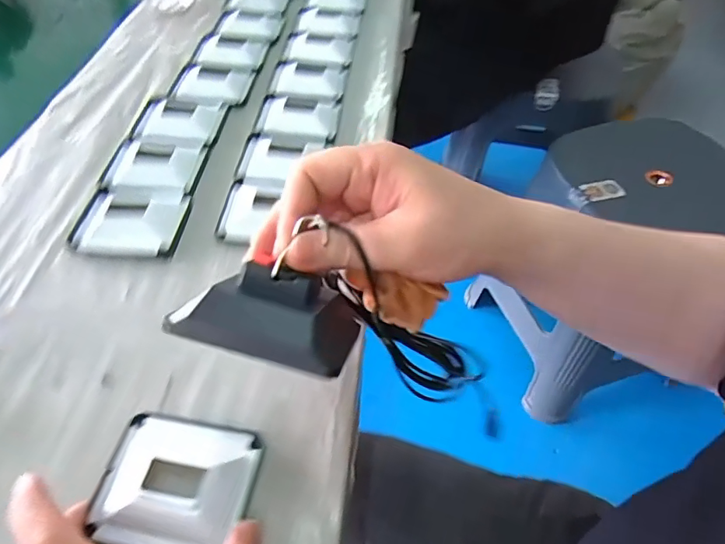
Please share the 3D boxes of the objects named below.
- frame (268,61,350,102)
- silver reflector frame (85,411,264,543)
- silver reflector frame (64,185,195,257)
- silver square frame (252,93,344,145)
[{"bbox_3d":[-0.058,-0.208,0.519,0.078,0.023,0.067,4,52,2],"label":"frame"},{"bbox_3d":[-0.101,0.111,0.261,0.080,0.014,0.068,8,52,5],"label":"silver reflector frame"},{"bbox_3d":[-0.183,-0.042,0.378,0.083,0.013,0.069,4,51,2],"label":"silver reflector frame"},{"bbox_3d":[-0.063,-0.155,0.480,0.078,0.016,0.066,6,52,4],"label":"silver square frame"}]

